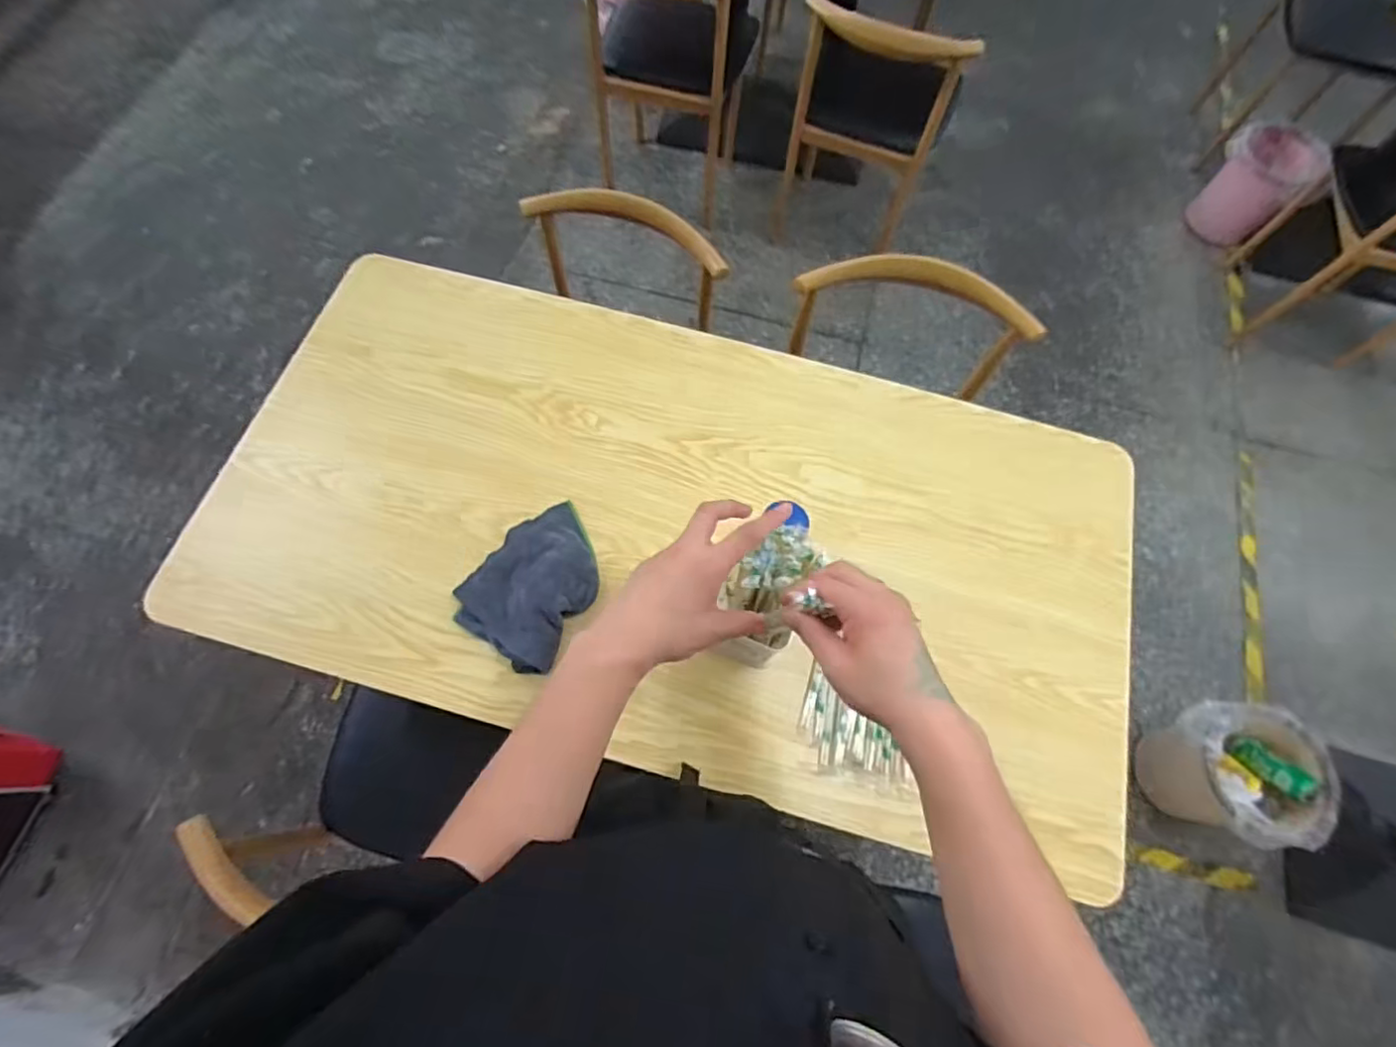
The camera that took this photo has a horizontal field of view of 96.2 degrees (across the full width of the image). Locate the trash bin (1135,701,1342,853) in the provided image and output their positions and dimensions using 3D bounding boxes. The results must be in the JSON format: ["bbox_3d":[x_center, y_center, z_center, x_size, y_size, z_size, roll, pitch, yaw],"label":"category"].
[{"bbox_3d":[1.034,0.482,1.232,0.223,0.224,0.238,-1,69,-3],"label":"trash bin"}]

